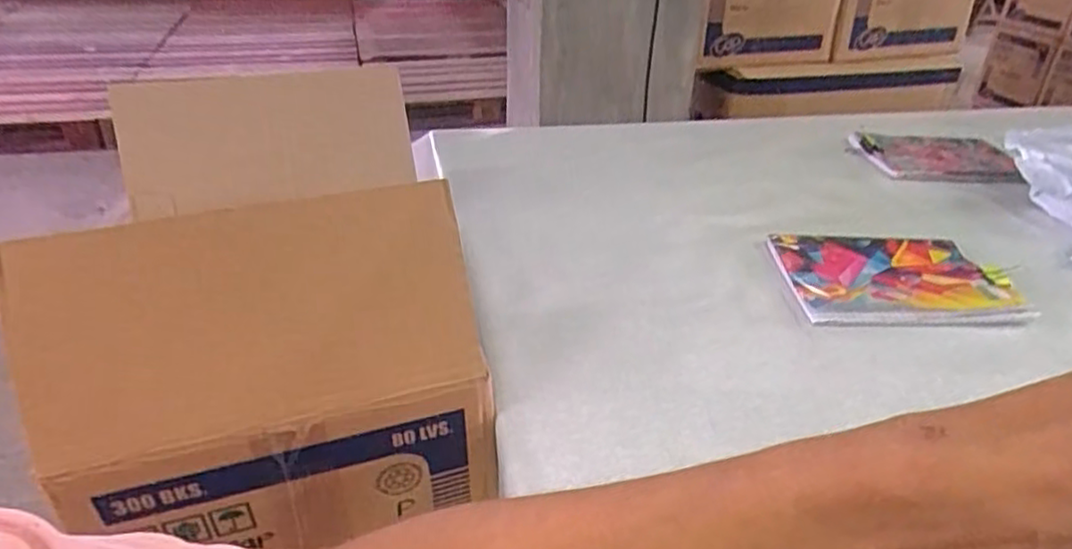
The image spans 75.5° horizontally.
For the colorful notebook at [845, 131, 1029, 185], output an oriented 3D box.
[{"bbox_3d":[0.541,-0.159,0.924,0.200,0.017,0.118,-1,33,-1],"label":"colorful notebook"}]

